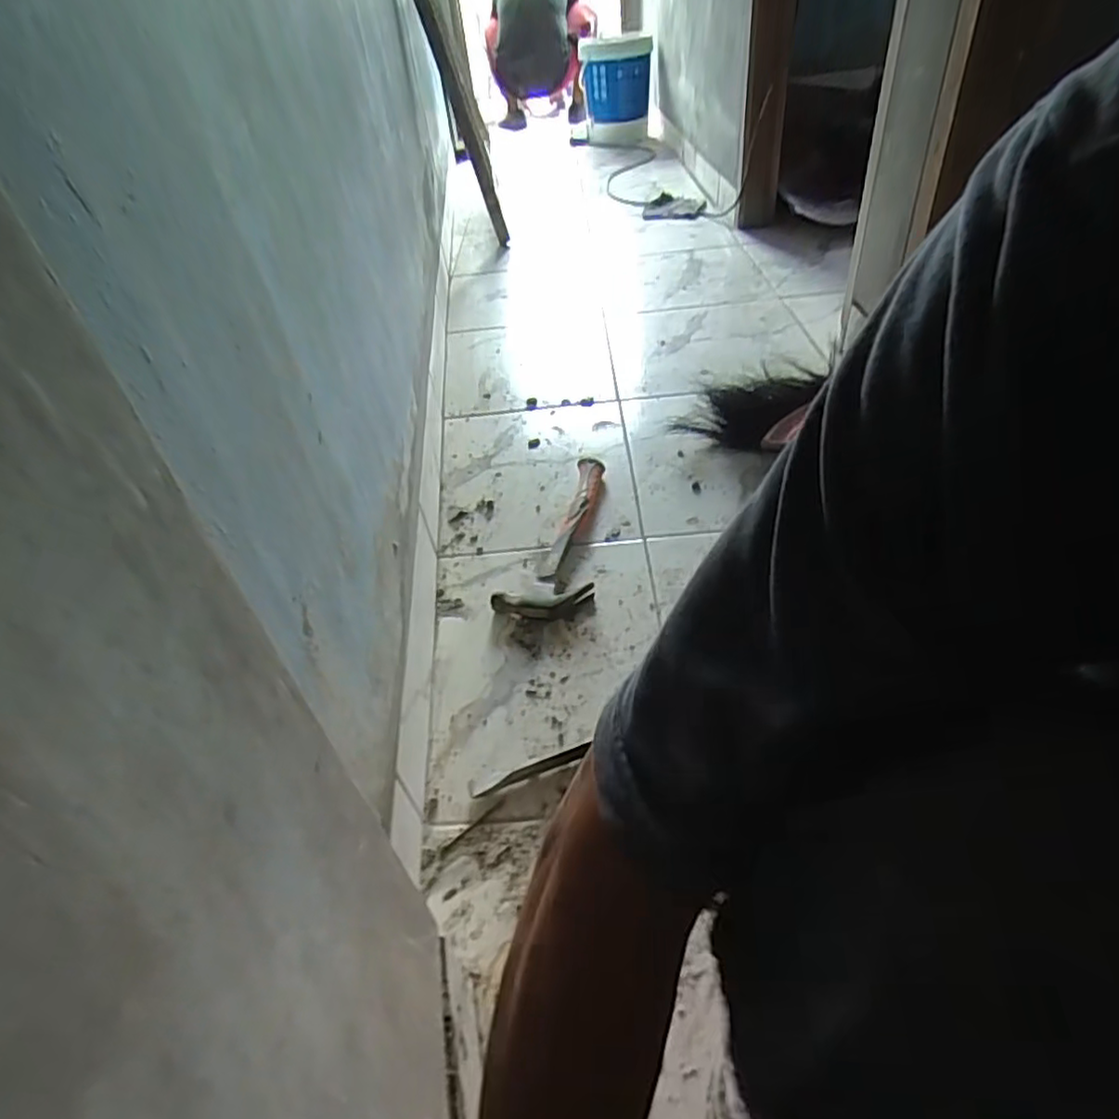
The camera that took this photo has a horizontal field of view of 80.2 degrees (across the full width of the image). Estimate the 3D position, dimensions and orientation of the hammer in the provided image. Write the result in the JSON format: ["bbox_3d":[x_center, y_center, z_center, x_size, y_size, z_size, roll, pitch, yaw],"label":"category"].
[{"bbox_3d":[0.020,-0.038,0.930,0.112,0.027,0.328,9,44,18],"label":"hammer"}]

